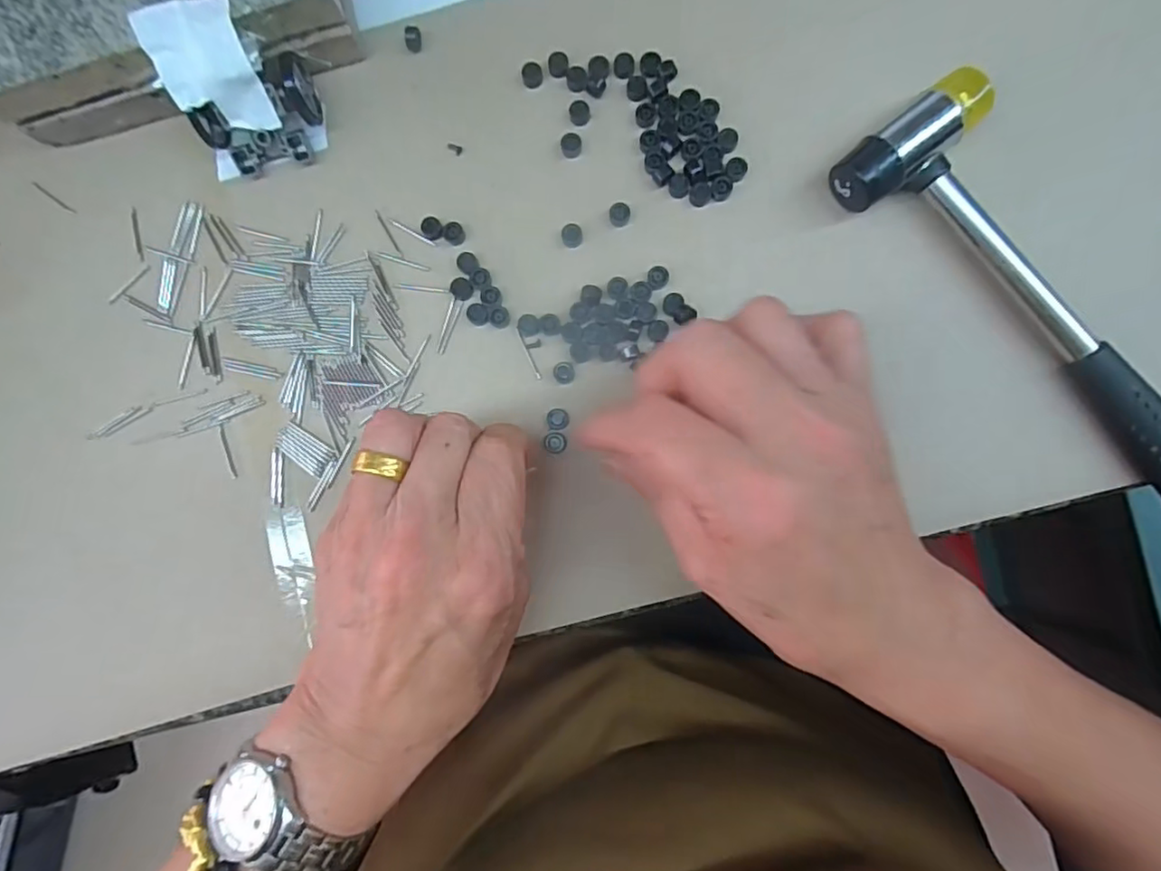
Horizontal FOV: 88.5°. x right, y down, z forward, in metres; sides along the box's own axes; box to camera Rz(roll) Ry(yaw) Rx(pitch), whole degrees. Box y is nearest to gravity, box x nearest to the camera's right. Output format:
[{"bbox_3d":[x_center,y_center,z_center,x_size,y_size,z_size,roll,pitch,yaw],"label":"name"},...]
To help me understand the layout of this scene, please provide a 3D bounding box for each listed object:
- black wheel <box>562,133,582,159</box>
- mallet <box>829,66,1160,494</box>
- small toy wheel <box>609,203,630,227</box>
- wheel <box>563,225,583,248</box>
[{"bbox_3d":[-0.004,-0.126,0.259,0.009,0.005,0.010,-8,87,3],"label":"black wheel"},{"bbox_3d":[0.209,-0.037,0.232,0.062,0.022,0.247,-43,85,1],"label":"mallet"},{"bbox_3d":[0.017,-0.095,0.255,0.009,0.006,0.008,-5,87,4],"label":"small toy wheel"},{"bbox_3d":[-0.003,-0.086,0.257,0.009,0.004,0.009,0,87,4],"label":"wheel"}]

